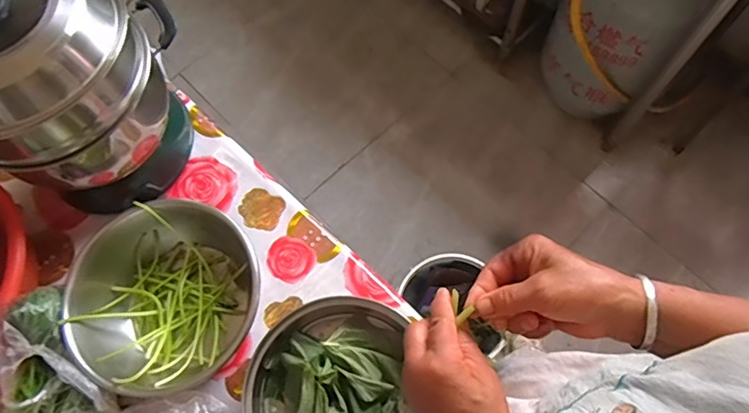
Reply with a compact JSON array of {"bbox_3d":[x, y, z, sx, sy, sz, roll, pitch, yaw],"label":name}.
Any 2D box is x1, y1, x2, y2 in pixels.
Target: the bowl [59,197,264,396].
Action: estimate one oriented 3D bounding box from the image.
[{"bbox_3d":[-0.315,0.130,0.815,0.271,0.138,0.273,-1,69,2],"label":"bowl"}]

